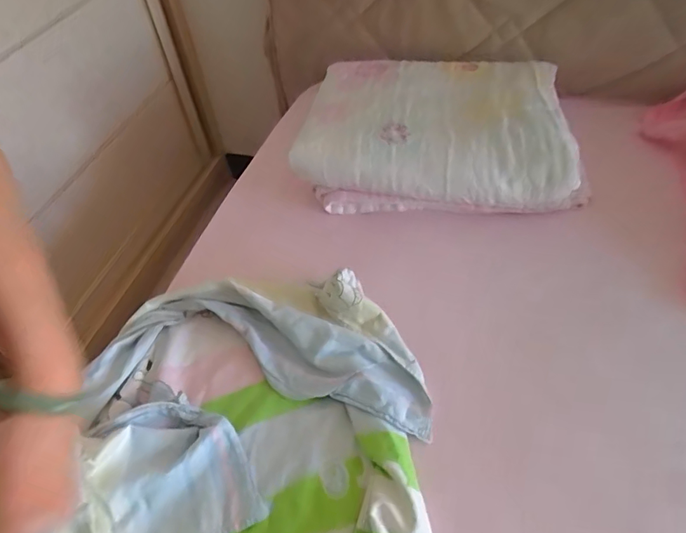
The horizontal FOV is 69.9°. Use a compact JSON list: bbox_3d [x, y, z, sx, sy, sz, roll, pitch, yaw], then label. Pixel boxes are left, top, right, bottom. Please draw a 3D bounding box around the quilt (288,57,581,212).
[{"bbox_3d":[0.149,-0.237,0.773,0.411,0.098,0.331,4,54,7],"label":"quilt"}]

